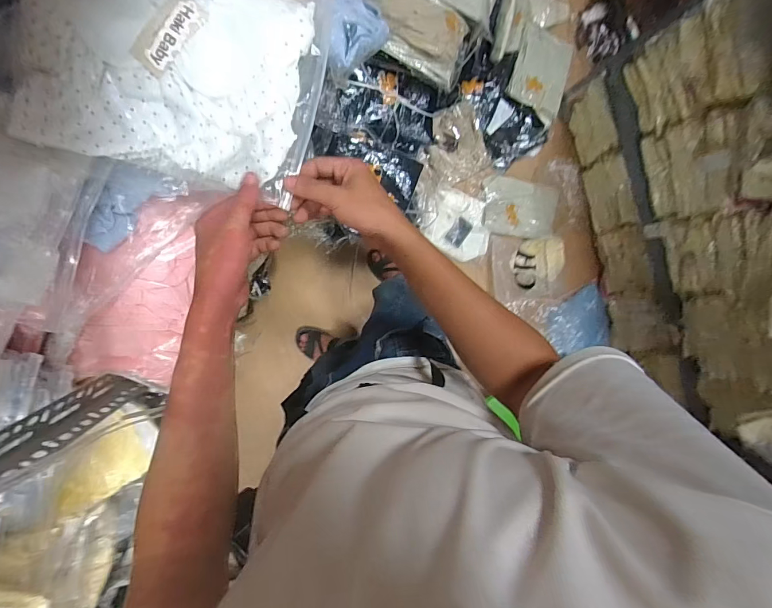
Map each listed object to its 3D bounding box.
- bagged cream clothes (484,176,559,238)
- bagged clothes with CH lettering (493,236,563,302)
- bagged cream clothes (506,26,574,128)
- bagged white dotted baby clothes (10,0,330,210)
[{"bbox_3d":[0.499,-0.352,1.414,0.286,0.031,0.204,5,97,-5],"label":"bagged cream clothes"},{"bbox_3d":[0.530,-0.136,1.428,0.272,0.052,0.234,-3,97,-5],"label":"bagged clothes with CH lettering"},{"bbox_3d":[0.528,-0.777,1.318,0.204,0.048,0.251,17,95,-7],"label":"bagged cream clothes"},{"bbox_3d":[-0.229,-0.286,0.429,0.311,0.055,0.287,14,96,-6],"label":"bagged white dotted baby clothes"}]

